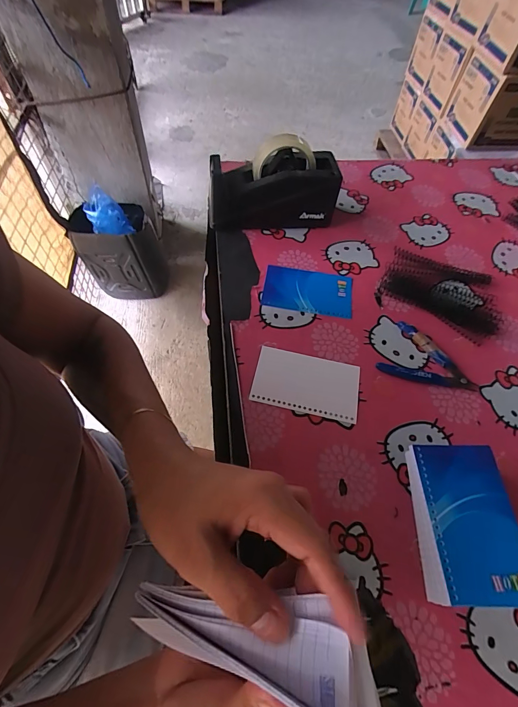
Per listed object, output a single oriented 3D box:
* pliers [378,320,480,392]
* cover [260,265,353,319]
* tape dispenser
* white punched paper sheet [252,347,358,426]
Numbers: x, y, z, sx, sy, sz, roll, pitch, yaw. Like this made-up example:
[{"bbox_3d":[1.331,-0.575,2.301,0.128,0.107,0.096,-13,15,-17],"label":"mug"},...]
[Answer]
[{"bbox_3d":[0.222,0.009,0.452,0.119,0.013,0.081,23,59,9],"label":"pliers"},{"bbox_3d":[0.072,-0.093,0.510,0.128,0.004,0.082,10,58,2],"label":"cover"},{"bbox_3d":[0.020,-0.259,0.539,0.196,0.119,0.070,-4,59,-7],"label":"tape dispenser"},{"bbox_3d":[0.059,0.035,0.431,0.127,0.005,0.079,12,58,3],"label":"white punched paper sheet"}]

